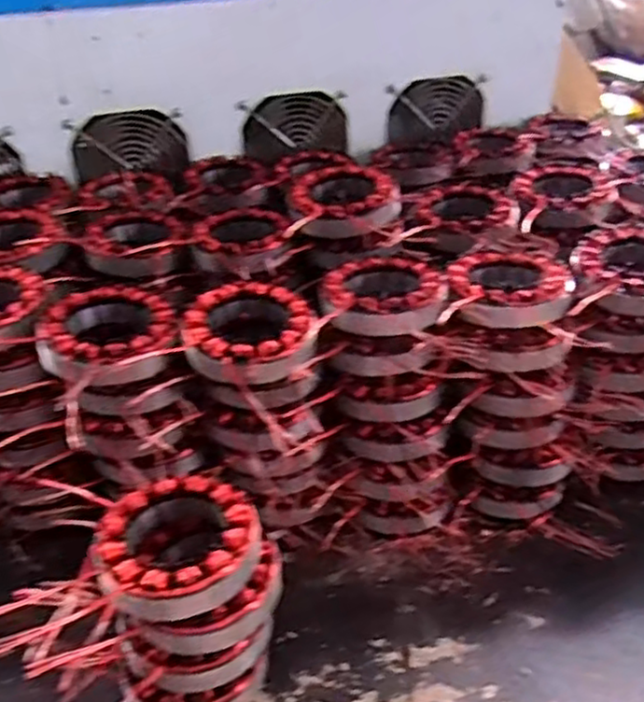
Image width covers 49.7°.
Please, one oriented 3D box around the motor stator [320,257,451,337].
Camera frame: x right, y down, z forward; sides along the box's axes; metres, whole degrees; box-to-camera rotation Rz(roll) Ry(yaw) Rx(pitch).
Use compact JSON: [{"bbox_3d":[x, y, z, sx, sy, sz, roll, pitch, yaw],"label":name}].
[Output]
[{"bbox_3d":[0.044,-0.040,0.491,0.087,0.021,0.085,7,35,13],"label":"motor stator"}]

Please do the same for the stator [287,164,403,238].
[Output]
[{"bbox_3d":[0.020,-0.122,0.565,0.087,0.027,0.084,1,34,3],"label":"stator"}]

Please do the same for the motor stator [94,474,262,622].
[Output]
[{"bbox_3d":[-0.078,0.109,0.391,0.086,0.031,0.082,-7,35,-8],"label":"motor stator"}]

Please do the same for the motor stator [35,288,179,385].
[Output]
[{"bbox_3d":[-0.140,-0.009,0.456,0.083,0.031,0.086,-26,41,-31],"label":"motor stator"}]

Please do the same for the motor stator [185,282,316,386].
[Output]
[{"bbox_3d":[-0.046,-0.014,0.465,0.085,0.024,0.087,-2,34,0],"label":"motor stator"}]

